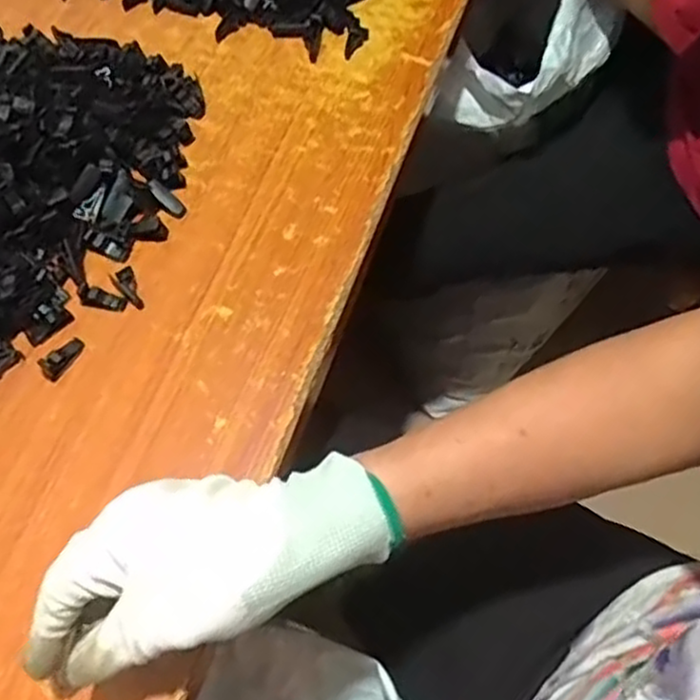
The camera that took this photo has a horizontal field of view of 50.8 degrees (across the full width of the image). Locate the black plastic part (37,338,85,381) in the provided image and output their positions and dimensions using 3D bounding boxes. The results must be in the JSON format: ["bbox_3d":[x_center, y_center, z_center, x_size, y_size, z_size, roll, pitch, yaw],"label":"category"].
[{"bbox_3d":[-0.182,0.004,0.465,0.012,0.011,0.030,33,68,18],"label":"black plastic part"}]

